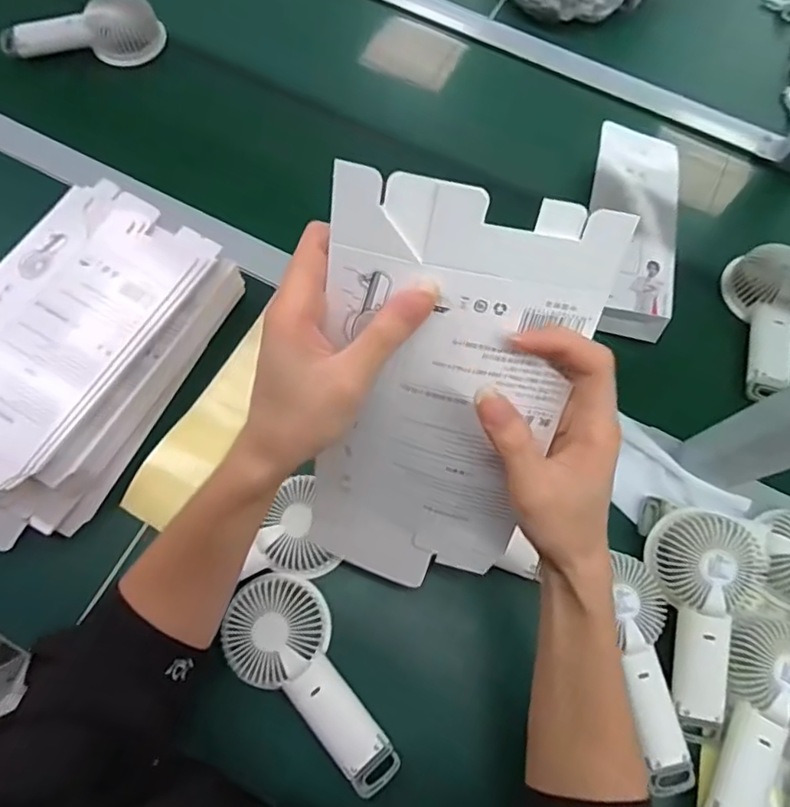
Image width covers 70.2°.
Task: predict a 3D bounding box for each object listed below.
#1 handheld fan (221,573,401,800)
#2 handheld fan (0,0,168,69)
[{"bbox_3d":[-0.061,0.220,0.455,0.180,0.041,0.078,43,74,13],"label":"handheld fan"},{"bbox_3d":[-0.382,-0.455,0.690,0.178,0.057,0.057,-6,70,-4],"label":"handheld fan"}]

